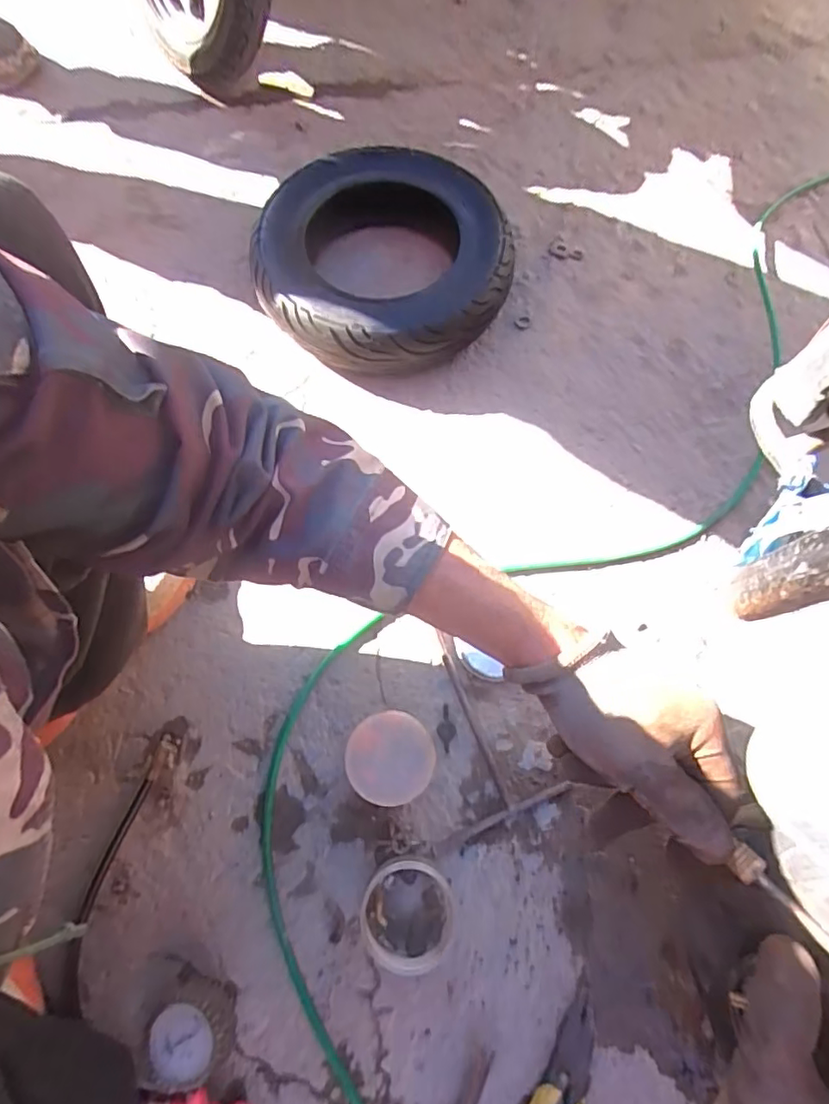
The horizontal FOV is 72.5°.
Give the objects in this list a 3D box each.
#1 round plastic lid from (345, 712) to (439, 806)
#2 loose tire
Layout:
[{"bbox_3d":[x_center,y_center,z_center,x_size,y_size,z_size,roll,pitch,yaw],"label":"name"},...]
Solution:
[{"bbox_3d":[-0.023,0.193,0.530,0.082,0.016,0.079,-1,72,3],"label":"round plastic lid"},{"bbox_3d":[-0.033,-0.359,0.718,0.292,0.104,0.278,0,71,1],"label":"loose tire"}]

